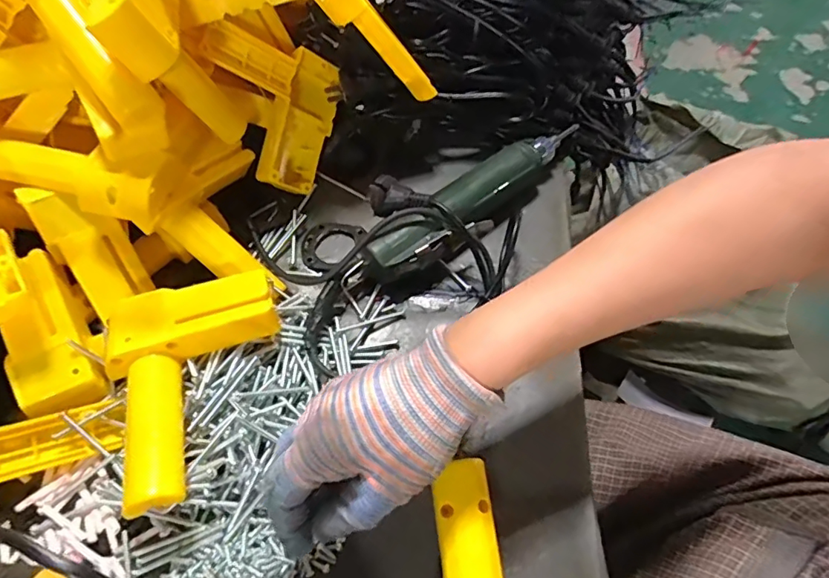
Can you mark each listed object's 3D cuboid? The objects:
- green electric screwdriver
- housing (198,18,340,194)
[{"bbox_3d":[0.059,-0.084,0.440,0.247,0.048,0.047,-40,66,-21],"label":"green electric screwdriver"},{"bbox_3d":[-0.121,-0.151,0.416,0.030,0.119,0.113,13,83,41],"label":"housing"}]

